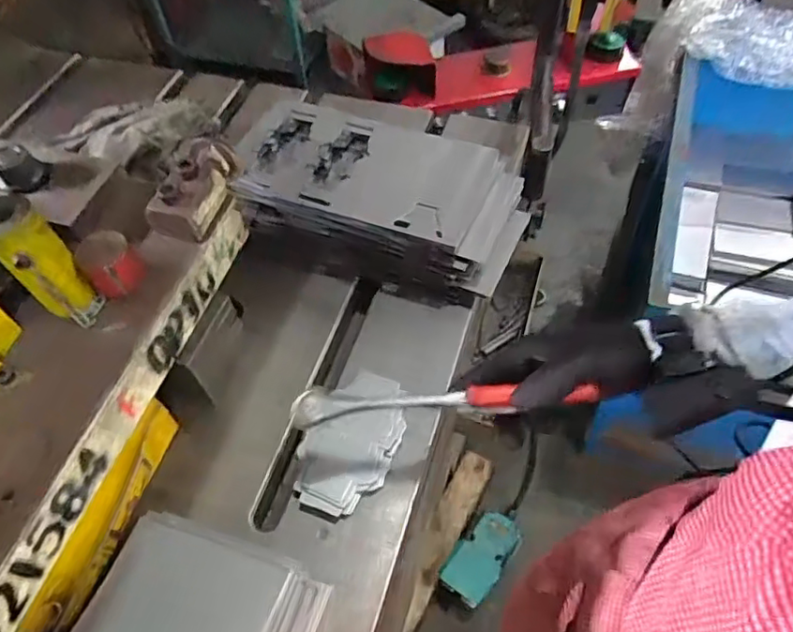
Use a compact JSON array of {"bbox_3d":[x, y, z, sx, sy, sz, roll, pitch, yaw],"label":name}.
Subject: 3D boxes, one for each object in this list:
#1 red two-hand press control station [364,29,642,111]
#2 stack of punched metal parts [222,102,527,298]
[{"bbox_3d":[0.213,-0.524,1.191,0.551,0.138,0.151,-11,56,-3],"label":"red two-hand press control station"},{"bbox_3d":[-0.024,-0.125,0.636,0.293,0.086,0.142,14,59,13],"label":"stack of punched metal parts"}]

